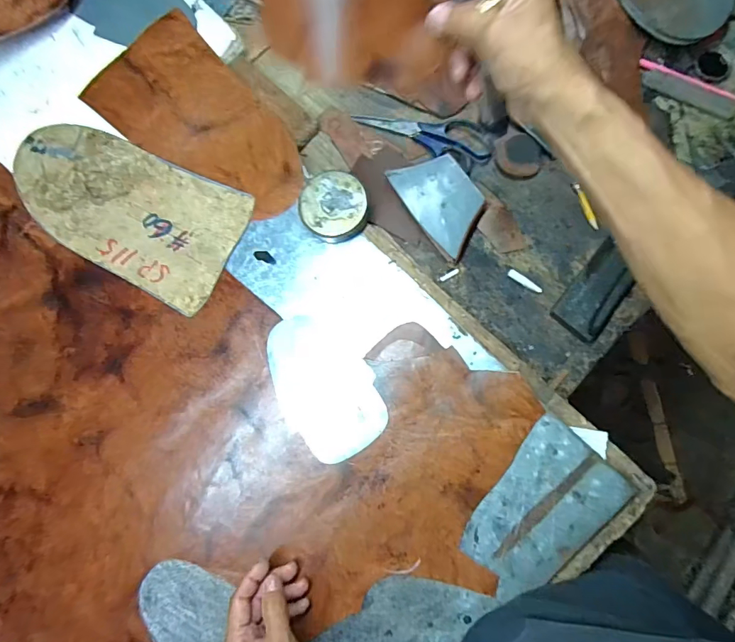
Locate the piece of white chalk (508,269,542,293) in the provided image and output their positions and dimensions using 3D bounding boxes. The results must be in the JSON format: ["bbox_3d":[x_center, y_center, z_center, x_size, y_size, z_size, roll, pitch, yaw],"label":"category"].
[{"bbox_3d":[0.182,-0.046,0.495,0.042,0.004,0.010,33,85,4],"label":"piece of white chalk"}]

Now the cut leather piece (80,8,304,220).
[{"bbox_3d":[-0.191,-0.234,0.513,0.268,0.012,0.145,41,85,5],"label":"cut leather piece"}]

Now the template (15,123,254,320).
[{"bbox_3d":[-0.285,-0.130,0.508,0.273,0.008,0.148,25,84,1],"label":"template"}]

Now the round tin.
[{"bbox_3d":[-0.039,-0.131,0.491,0.073,0.027,0.075,0,83,1],"label":"round tin"}]

